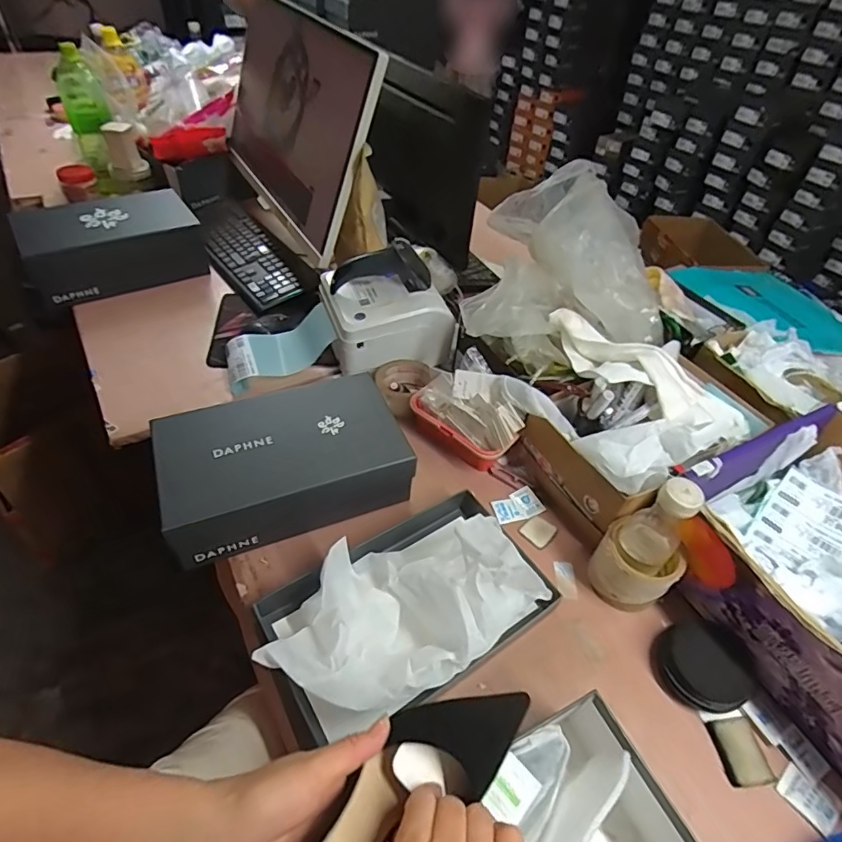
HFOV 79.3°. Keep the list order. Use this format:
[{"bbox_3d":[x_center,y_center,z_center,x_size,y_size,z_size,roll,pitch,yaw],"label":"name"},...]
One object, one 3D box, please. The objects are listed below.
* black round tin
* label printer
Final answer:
[{"bbox_3d":[0.317,0.274,0.570,0.095,0.034,0.091,-17,50,-20],"label":"black round tin"},{"bbox_3d":[-0.054,-0.198,0.863,0.211,0.167,0.142,-8,48,-13],"label":"label printer"}]

